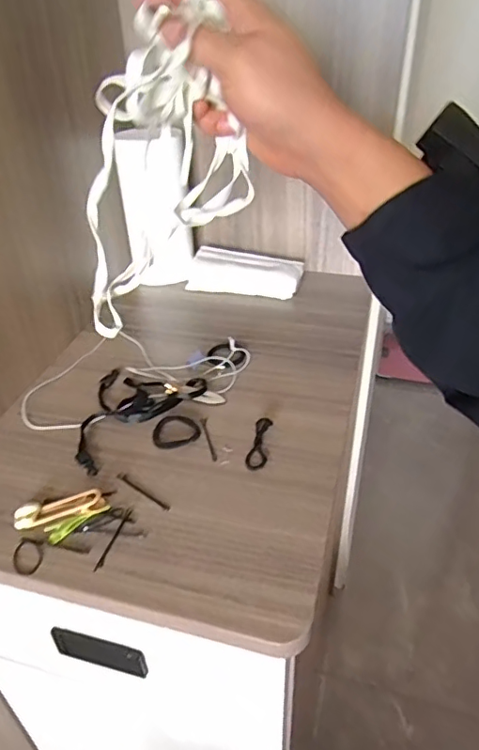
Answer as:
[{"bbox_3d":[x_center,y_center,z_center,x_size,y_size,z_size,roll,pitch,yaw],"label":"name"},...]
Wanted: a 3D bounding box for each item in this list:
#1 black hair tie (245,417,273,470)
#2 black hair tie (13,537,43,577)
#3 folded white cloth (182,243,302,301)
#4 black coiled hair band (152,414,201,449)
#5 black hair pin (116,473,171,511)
[{"bbox_3d":[0.016,0.054,0.439,0.017,0.009,0.055,6,38,7],"label":"black hair tie"},{"bbox_3d":[-0.142,0.121,0.359,0.019,0.004,0.031,-7,38,-9],"label":"black hair tie"},{"bbox_3d":[0.007,-0.126,0.659,0.133,0.032,0.051,9,38,12],"label":"folded white cloth"},{"bbox_3d":[-0.054,0.047,0.454,0.039,0.004,0.037,0,37,0],"label":"black coiled hair band"},{"bbox_3d":[-0.072,0.086,0.404,0.054,0.004,0.006,26,44,30],"label":"black hair pin"}]

